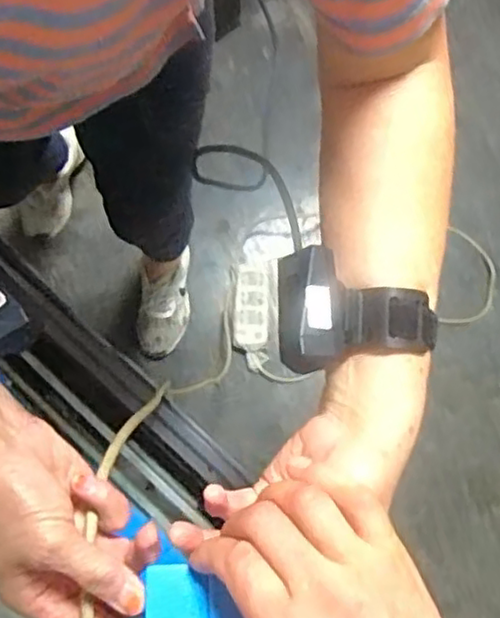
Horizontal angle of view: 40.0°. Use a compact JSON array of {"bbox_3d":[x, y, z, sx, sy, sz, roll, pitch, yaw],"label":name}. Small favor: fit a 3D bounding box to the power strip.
[{"bbox_3d":[0.001,-0.012,1.483,0.073,0.031,0.201,0,78,0],"label":"power strip"}]

